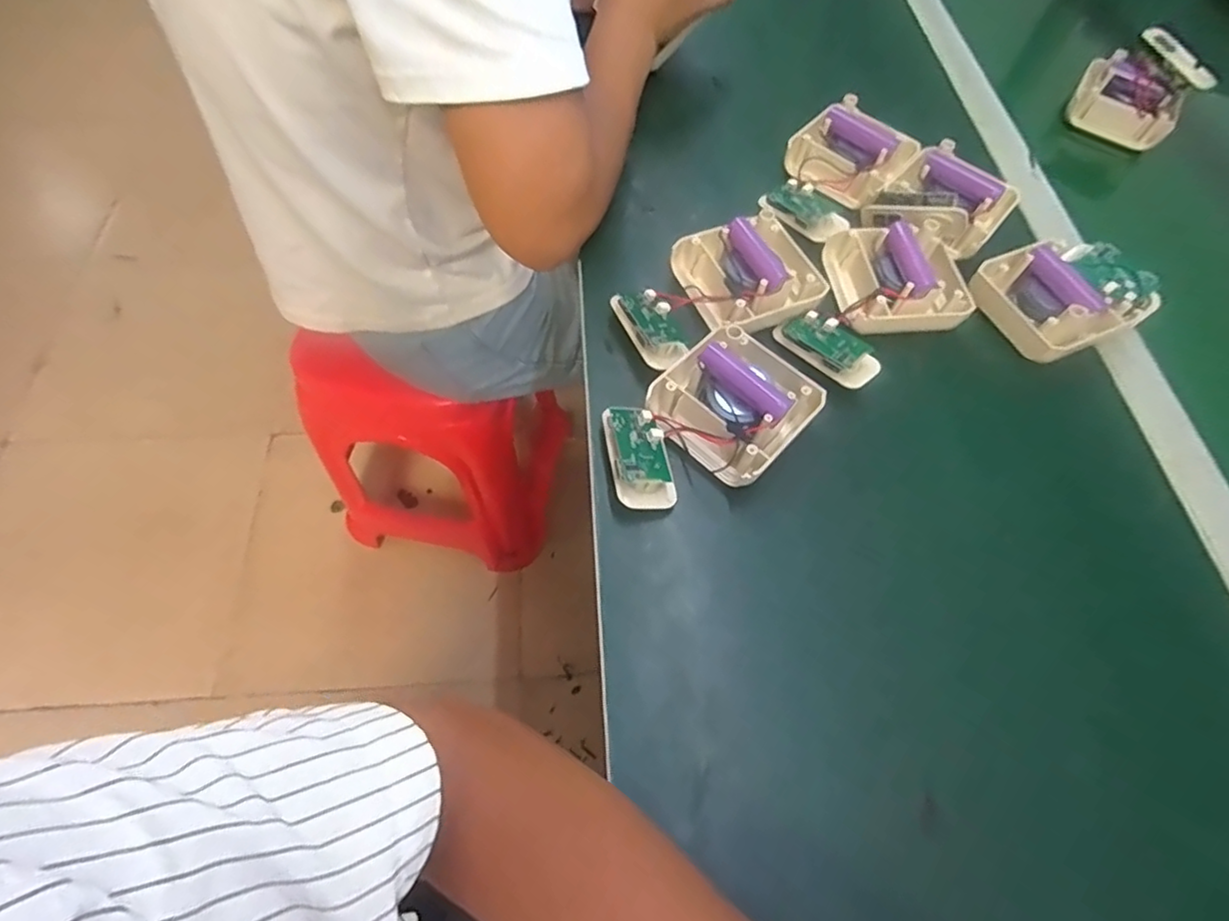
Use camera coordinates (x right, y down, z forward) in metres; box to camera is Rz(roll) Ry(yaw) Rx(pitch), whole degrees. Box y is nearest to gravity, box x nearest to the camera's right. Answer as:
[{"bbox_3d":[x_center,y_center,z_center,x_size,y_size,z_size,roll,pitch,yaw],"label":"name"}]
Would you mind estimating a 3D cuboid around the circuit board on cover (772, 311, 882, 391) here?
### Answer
[{"bbox_3d":[0.153,-0.082,0.429,0.074,0.017,0.035,42,68,17],"label":"circuit board on cover"}]

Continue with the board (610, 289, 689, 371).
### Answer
[{"bbox_3d":[0.025,-0.096,0.427,0.037,0.013,0.065,-21,66,-14],"label":"board"}]

